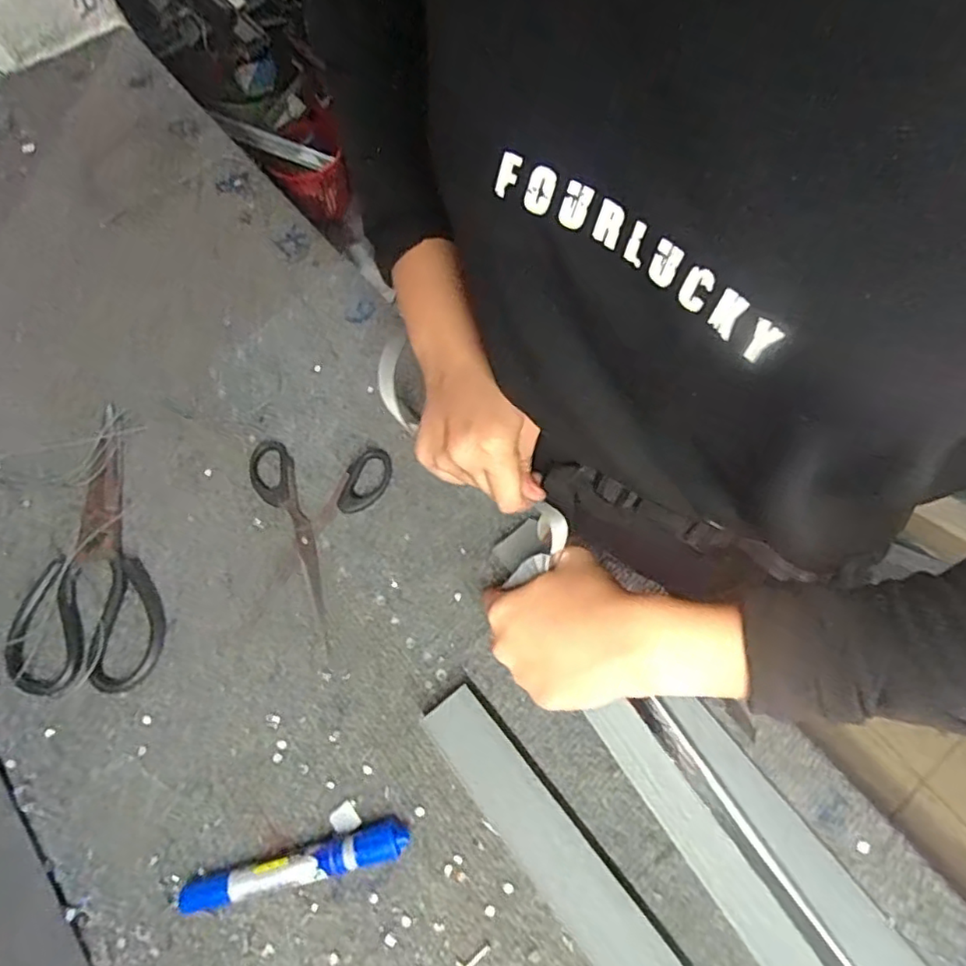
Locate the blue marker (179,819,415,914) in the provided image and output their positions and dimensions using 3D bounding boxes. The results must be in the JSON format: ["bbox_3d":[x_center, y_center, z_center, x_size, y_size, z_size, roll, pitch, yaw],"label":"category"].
[{"bbox_3d":[-0.113,0.232,0.369,0.137,0.018,0.019,-14,68,-4],"label":"blue marker"}]

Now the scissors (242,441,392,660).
[{"bbox_3d":[-0.137,0.036,0.452,0.108,0.007,0.147,10,68,6],"label":"scissors"}]

